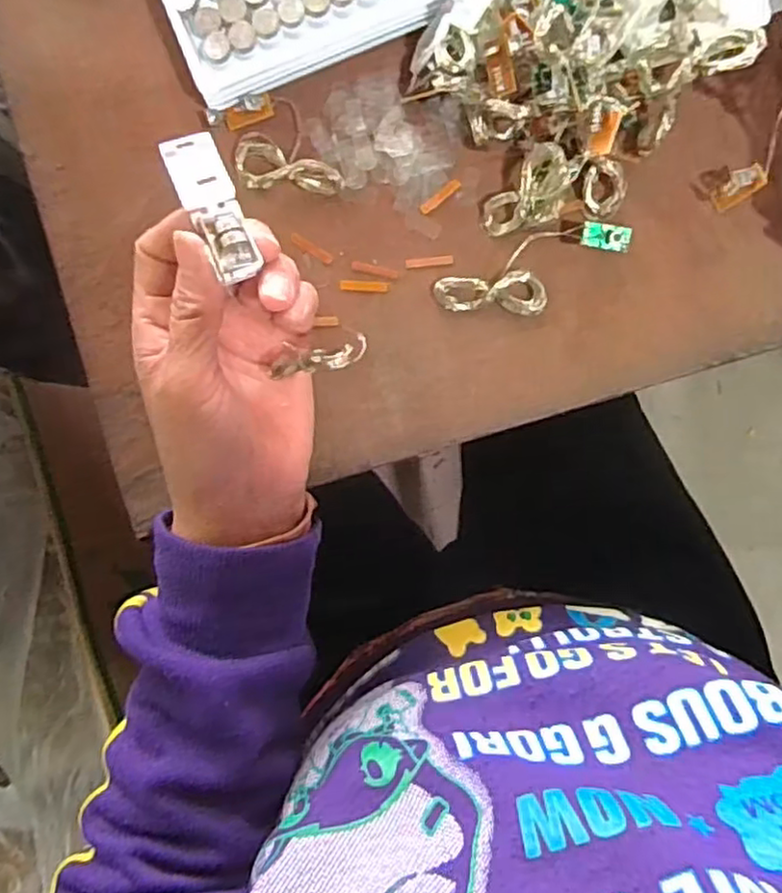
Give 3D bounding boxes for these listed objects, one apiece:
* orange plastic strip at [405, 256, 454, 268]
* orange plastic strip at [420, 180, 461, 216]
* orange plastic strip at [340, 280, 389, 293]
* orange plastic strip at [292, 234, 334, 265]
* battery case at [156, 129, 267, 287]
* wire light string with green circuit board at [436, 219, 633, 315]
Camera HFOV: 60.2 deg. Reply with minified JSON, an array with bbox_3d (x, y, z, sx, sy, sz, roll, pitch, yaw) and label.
[{"bbox_3d":[0.018,-0.084,0.306,0.021,0.004,0.004,-5,90,2],"label":"orange plastic strip"},{"bbox_3d":[0.023,-0.114,0.307,0.022,0.004,0.005,-38,89,2],"label":"orange plastic strip"},{"bbox_3d":[-0.012,-0.073,0.307,0.022,0.004,0.005,3,91,2],"label":"orange plastic strip"},{"bbox_3d":[-0.036,-0.091,0.308,0.022,0.004,0.005,33,91,1],"label":"orange plastic strip"},{"bbox_3d":[-0.066,-0.087,0.249,0.020,0.011,0.057,-20,84,-21],"label":"battery case"},{"bbox_3d":[0.064,-0.077,0.301,0.085,0.013,0.031,-26,90,2],"label":"wire light string with green circuit board"}]

